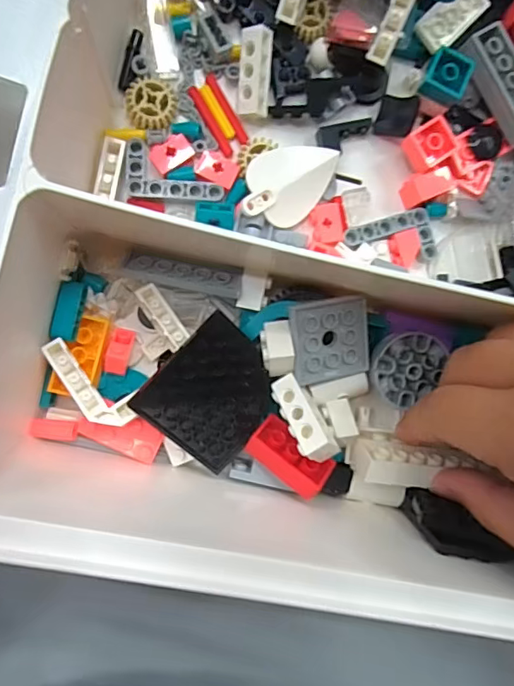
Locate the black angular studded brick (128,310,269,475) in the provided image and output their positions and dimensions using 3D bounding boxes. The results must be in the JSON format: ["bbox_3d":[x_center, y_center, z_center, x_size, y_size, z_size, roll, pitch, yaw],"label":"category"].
[{"bbox_3d":[-0.015,0.020,0.183,0.046,0.004,0.047,-46,117,-2],"label":"black angular studded brick"}]

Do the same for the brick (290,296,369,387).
[{"bbox_3d":[0.029,-0.001,0.187,0.031,0.006,0.031,-8,92,-8],"label":"brick"}]

